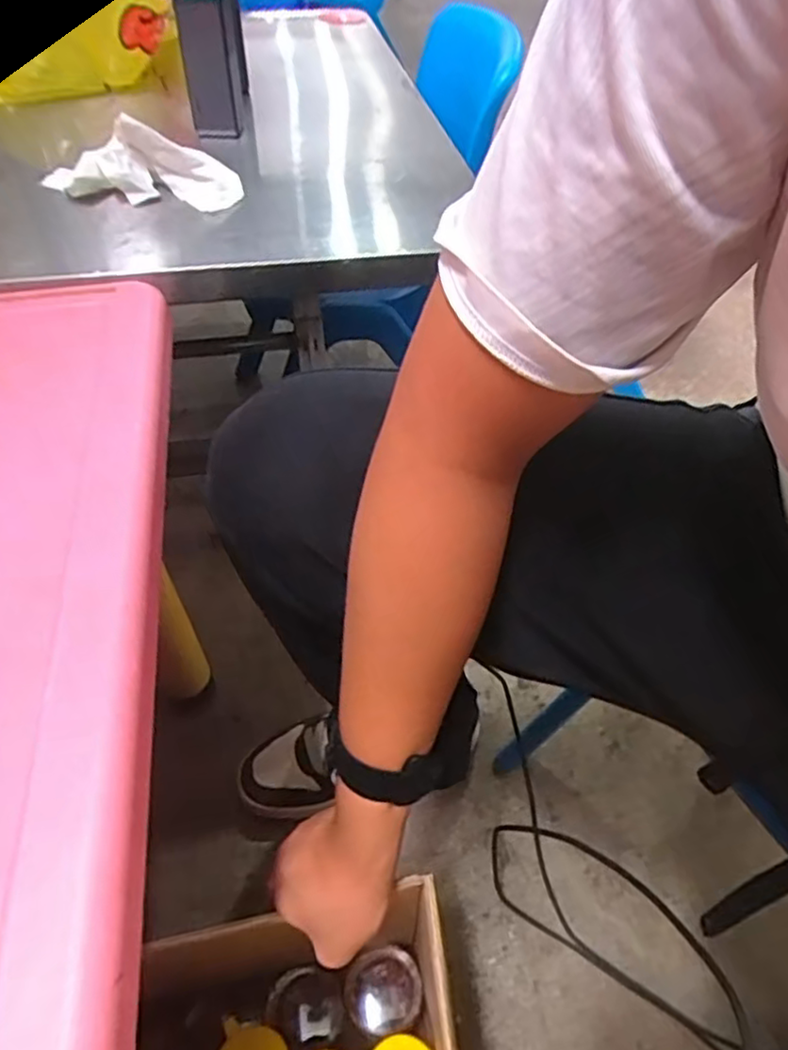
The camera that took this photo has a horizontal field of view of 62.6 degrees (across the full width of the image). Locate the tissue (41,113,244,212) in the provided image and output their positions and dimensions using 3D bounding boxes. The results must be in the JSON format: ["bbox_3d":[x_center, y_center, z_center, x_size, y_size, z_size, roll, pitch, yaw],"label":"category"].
[{"bbox_3d":[-0.237,-0.331,0.600,0.176,0.074,0.053,-2,49,-4],"label":"tissue"}]

